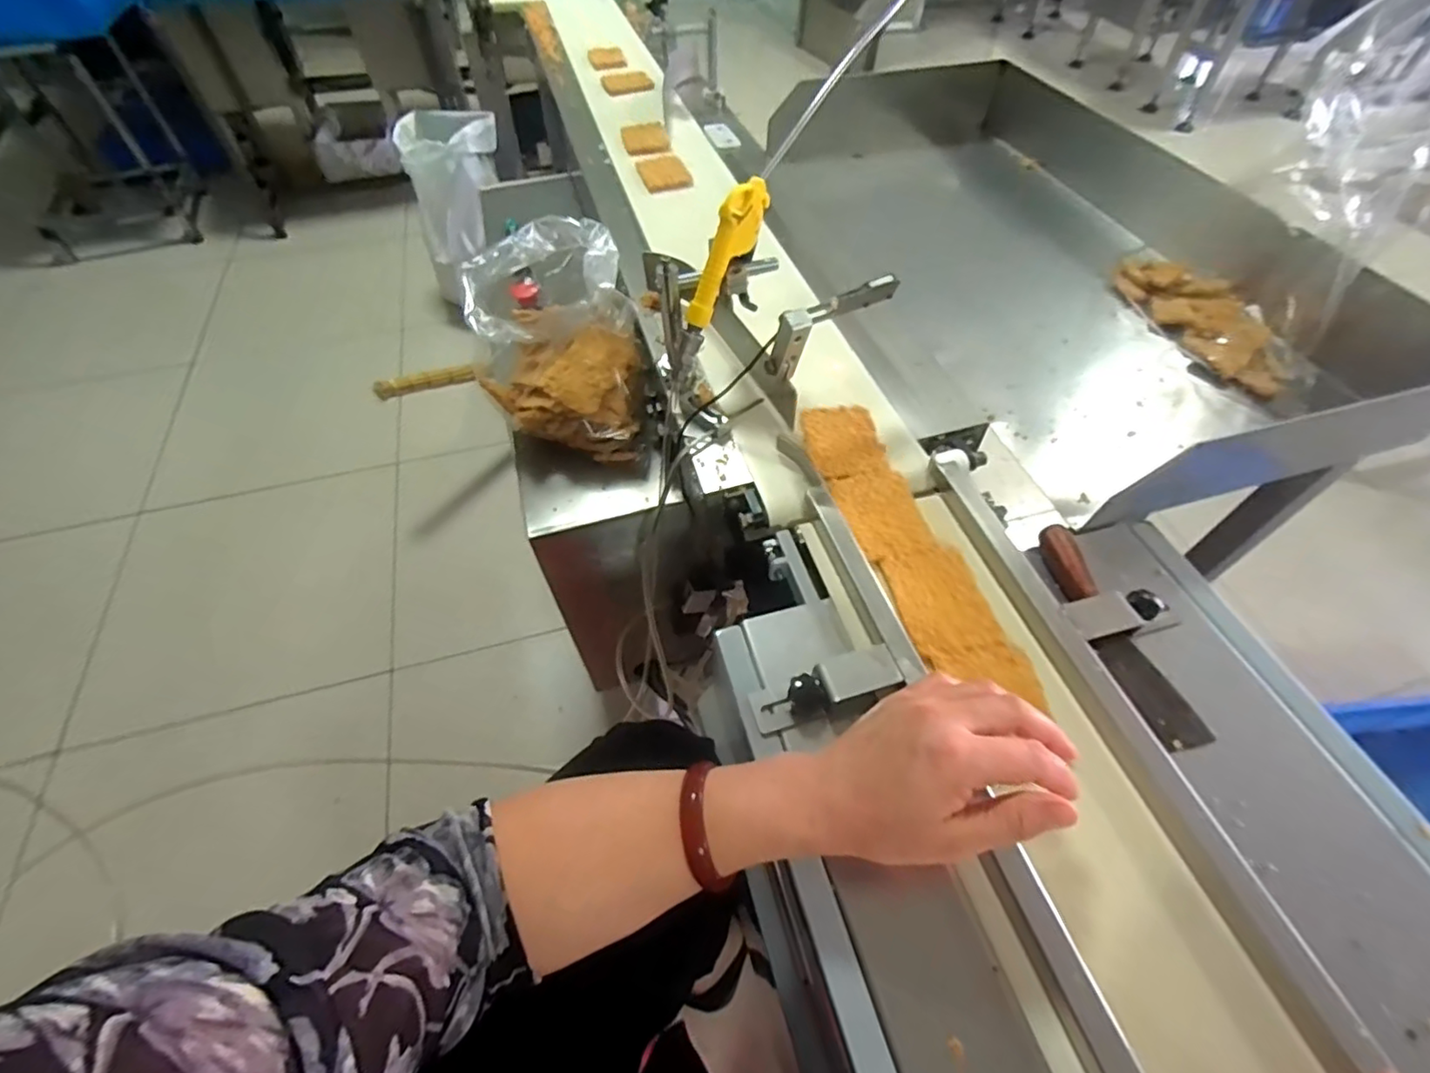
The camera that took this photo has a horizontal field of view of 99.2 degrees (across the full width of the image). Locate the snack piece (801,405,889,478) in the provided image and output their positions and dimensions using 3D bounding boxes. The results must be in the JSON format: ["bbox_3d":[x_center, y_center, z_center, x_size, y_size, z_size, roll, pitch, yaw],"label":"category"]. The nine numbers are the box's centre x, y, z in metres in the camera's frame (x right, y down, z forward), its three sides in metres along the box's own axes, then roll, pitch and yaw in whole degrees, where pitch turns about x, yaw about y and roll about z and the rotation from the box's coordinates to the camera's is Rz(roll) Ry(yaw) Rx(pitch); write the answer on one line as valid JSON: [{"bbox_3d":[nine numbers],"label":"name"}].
[{"bbox_3d":[0.120,-0.091,0.573,0.068,0.006,0.092,-7,55,-5],"label":"snack piece"}]

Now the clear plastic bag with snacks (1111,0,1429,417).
[{"bbox_3d":[0.552,-0.330,0.559,0.137,0.339,0.218,7,55,5],"label":"clear plastic bag with snacks"}]

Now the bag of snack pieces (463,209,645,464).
[{"bbox_3d":[-0.175,-0.220,0.688,0.175,0.180,0.208,-9,55,-6],"label":"bag of snack pieces"}]

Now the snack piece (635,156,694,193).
[{"bbox_3d":[-0.076,-0.542,0.910,0.067,0.008,0.106,-15,56,-11],"label":"snack piece"}]

